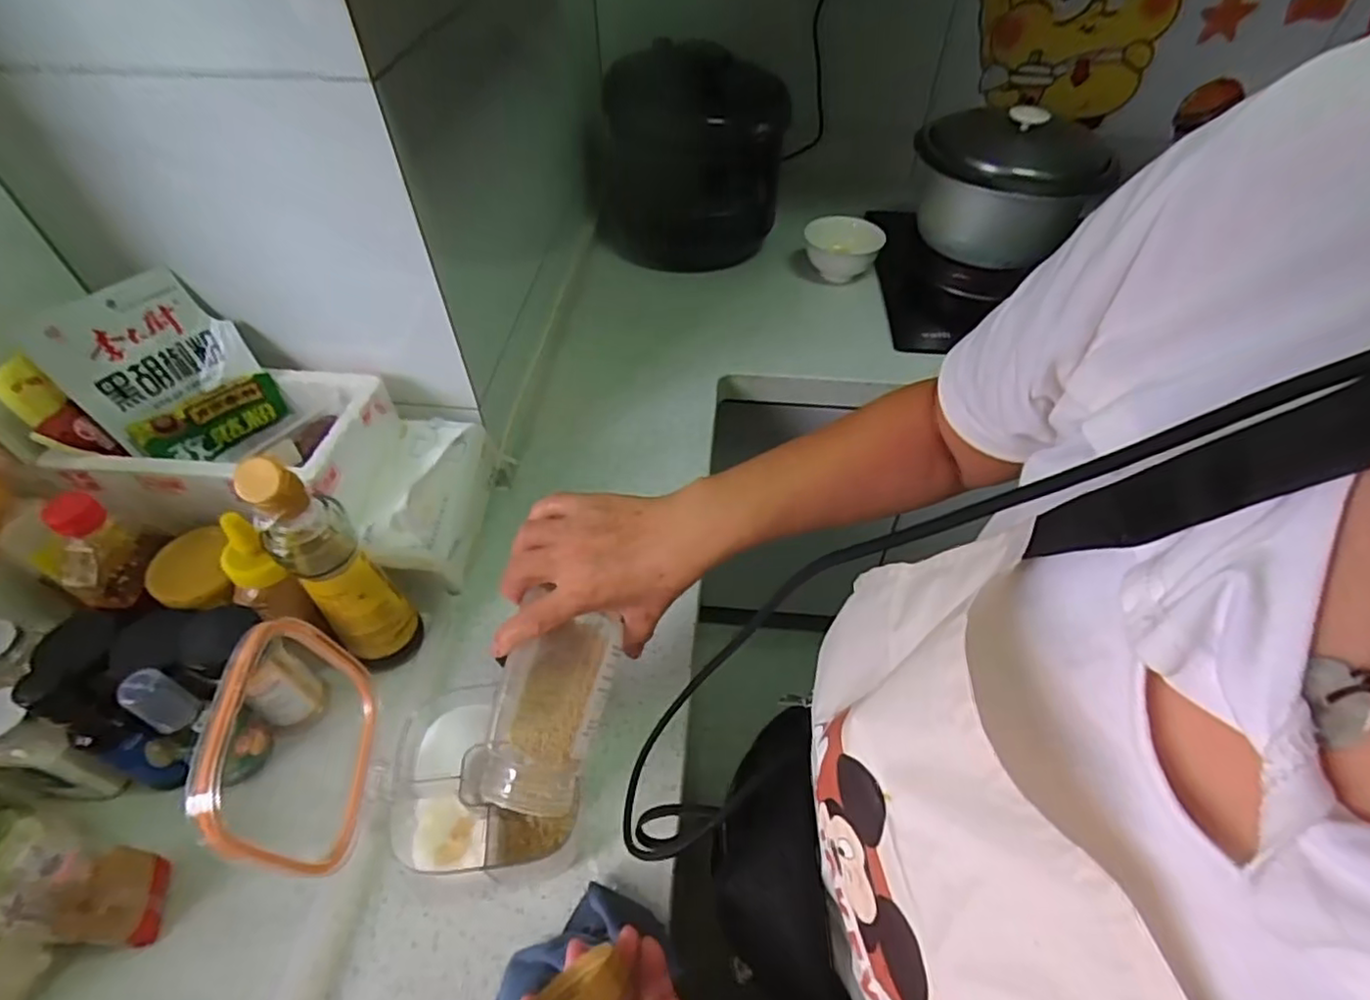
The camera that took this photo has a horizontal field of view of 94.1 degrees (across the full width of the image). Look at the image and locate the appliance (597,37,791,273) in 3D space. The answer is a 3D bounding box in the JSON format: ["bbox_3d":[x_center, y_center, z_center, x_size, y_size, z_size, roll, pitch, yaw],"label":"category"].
[{"bbox_3d":[0.009,-0.534,1.020,0.279,0.288,0.216,4,49,2],"label":"appliance"}]

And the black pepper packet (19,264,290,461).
[{"bbox_3d":[-0.478,-0.118,0.592,0.032,0.164,0.133,7,44,48],"label":"black pepper packet"}]

